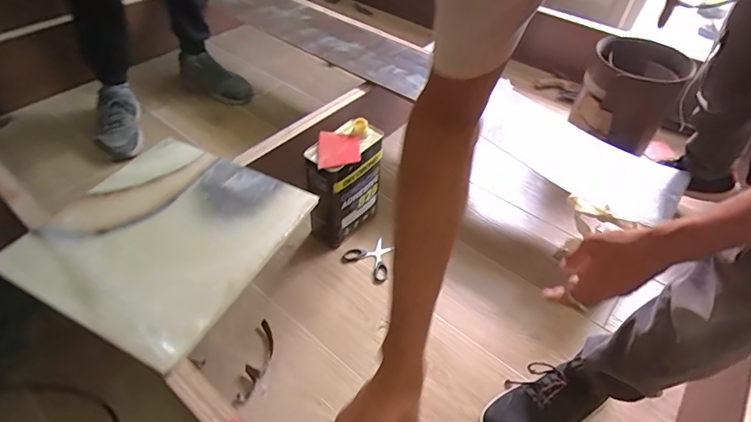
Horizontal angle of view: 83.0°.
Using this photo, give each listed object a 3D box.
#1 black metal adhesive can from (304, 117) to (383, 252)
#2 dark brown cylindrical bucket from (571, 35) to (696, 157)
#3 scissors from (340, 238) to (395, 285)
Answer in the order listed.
[{"bbox_3d":[-0.072,-0.052,0.946,0.096,0.259,0.162,28,52,21],"label":"black metal adhesive can"},{"bbox_3d":[0.663,-0.303,1.135,0.222,0.224,0.220,31,53,23],"label":"dark brown cylindrical bucket"},{"bbox_3d":[-0.007,0.105,0.975,0.110,0.010,0.106,29,51,22],"label":"scissors"}]

